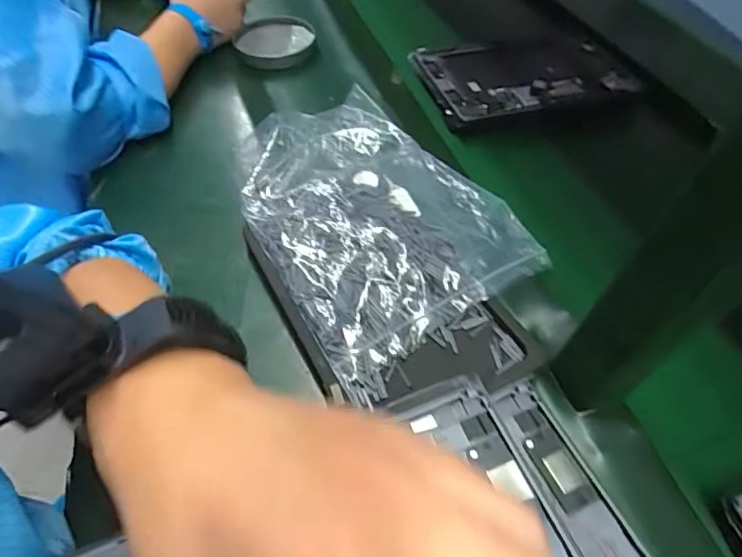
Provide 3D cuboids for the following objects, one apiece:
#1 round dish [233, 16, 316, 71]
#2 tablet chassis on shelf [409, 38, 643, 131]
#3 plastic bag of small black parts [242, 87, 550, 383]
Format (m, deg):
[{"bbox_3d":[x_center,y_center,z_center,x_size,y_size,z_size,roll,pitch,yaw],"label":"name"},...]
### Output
[{"bbox_3d":[-0.135,-0.336,0.659,0.106,0.030,0.124,-3,52,-3],"label":"round dish"},{"bbox_3d":[0.198,-0.267,0.596,0.265,0.021,0.161,-14,58,-11],"label":"tablet chassis on shelf"},{"bbox_3d":[-0.003,-0.071,0.439,0.215,0.037,0.289,-26,57,-19],"label":"plastic bag of small black parts"}]

